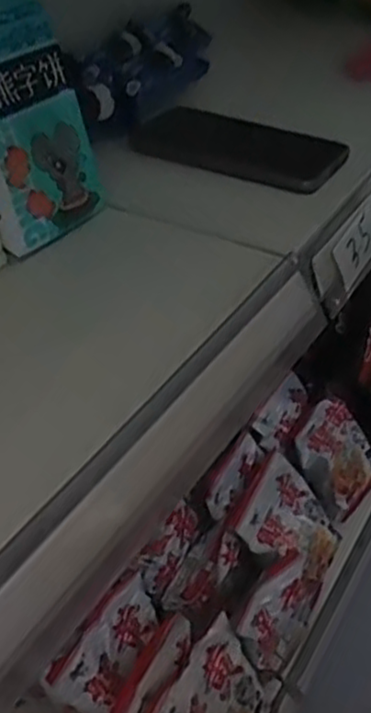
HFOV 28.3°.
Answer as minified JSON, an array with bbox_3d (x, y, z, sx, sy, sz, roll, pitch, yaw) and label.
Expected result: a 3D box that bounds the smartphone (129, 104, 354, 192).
[{"bbox_3d":[0.042,-0.161,0.563,0.156,0.012,0.084,21,44,23],"label":"smartphone"}]

